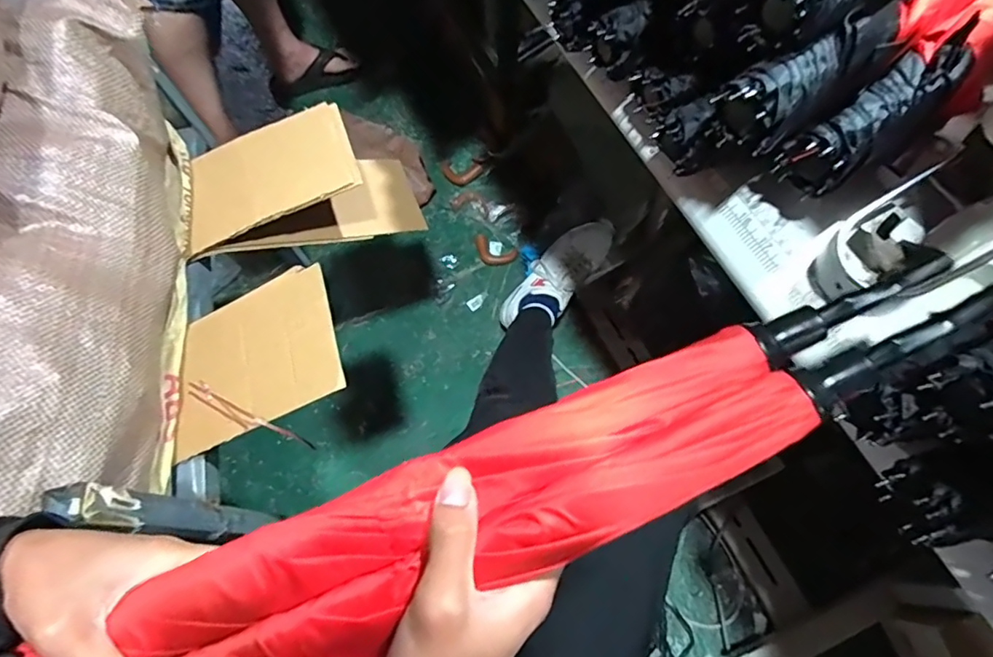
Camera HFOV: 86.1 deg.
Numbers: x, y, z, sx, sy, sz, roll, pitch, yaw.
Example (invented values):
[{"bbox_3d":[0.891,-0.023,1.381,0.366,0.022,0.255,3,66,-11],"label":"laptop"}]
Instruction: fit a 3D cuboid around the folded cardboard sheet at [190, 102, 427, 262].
[{"bbox_3d":[-0.269,-0.189,0.749,0.281,0.143,0.147,-24,68,-5],"label":"folded cardboard sheet"}]

